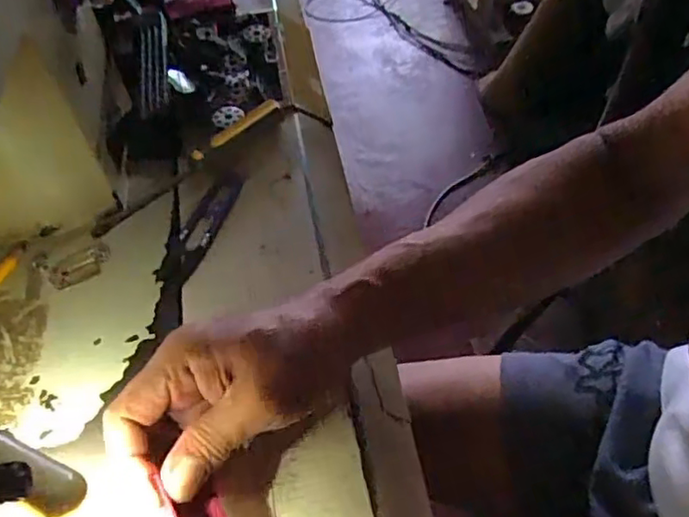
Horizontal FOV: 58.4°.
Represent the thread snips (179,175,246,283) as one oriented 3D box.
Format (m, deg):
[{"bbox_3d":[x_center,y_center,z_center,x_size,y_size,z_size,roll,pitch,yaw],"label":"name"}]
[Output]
[{"bbox_3d":[-0.095,-0.025,0.422,0.024,0.004,0.088,13,54,11],"label":"thread snips"}]

